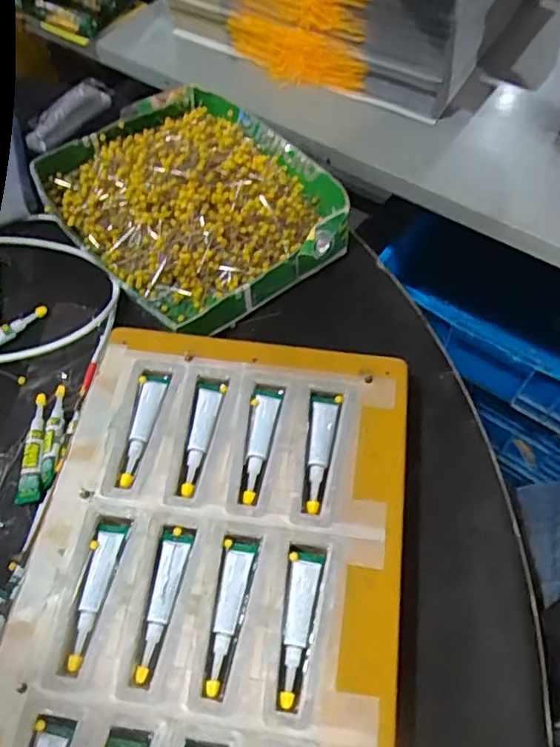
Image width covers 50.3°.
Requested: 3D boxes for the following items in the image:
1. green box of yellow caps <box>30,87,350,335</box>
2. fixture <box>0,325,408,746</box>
[{"bbox_3d":[-0.084,-0.165,0.556,0.215,0.048,0.267,-32,64,-17],"label":"green box of yellow caps"},{"bbox_3d":[-0.044,0.140,0.358,0.231,0.021,0.379,8,59,2],"label":"fixture"}]

